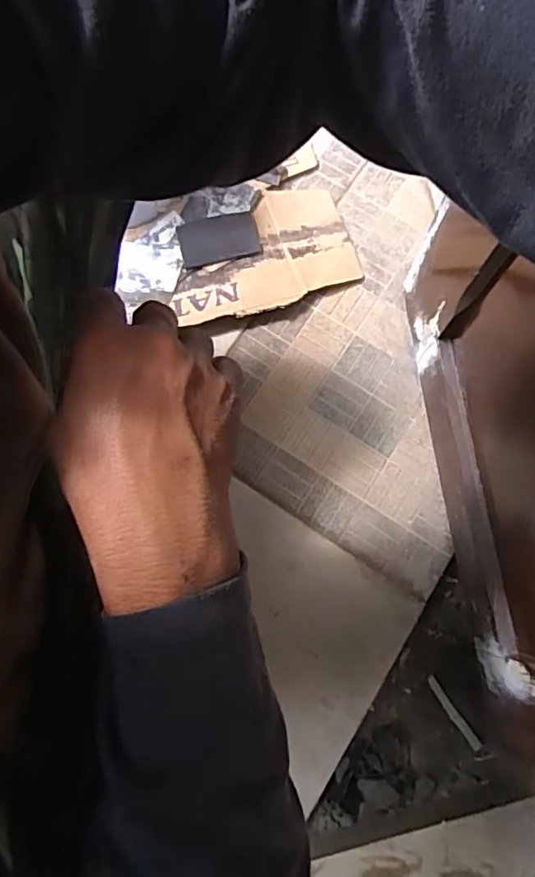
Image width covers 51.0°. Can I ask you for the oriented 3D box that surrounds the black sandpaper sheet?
[{"bbox_3d":[-0.073,-0.302,0.843,0.117,0.021,0.075,-12,76,-5],"label":"black sandpaper sheet"}]

